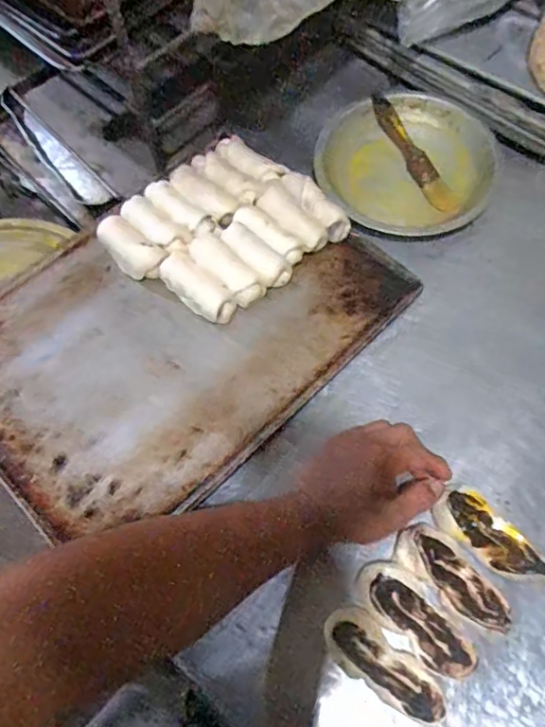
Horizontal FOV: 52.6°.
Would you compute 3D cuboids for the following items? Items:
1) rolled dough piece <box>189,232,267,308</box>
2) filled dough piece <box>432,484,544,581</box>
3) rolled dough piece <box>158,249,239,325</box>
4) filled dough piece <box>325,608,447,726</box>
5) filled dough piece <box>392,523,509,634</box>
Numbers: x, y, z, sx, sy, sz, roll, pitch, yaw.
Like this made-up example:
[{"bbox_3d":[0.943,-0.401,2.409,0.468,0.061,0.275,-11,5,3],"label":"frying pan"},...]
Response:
[{"bbox_3d":[-0.051,-0.102,0.602,0.036,0.029,0.095,-41,72,-16],"label":"rolled dough piece"},{"bbox_3d":[0.193,0.152,0.482,0.103,0.027,0.045,38,71,10],"label":"filled dough piece"},{"bbox_3d":[-0.080,-0.079,0.598,0.095,0.029,0.044,40,72,16],"label":"rolled dough piece"},{"bbox_3d":[0.090,0.247,0.450,0.108,0.025,0.042,37,71,15],"label":"filled dough piece"},{"bbox_3d":[0.156,0.183,0.475,0.107,0.029,0.043,37,71,15],"label":"filled dough piece"}]

